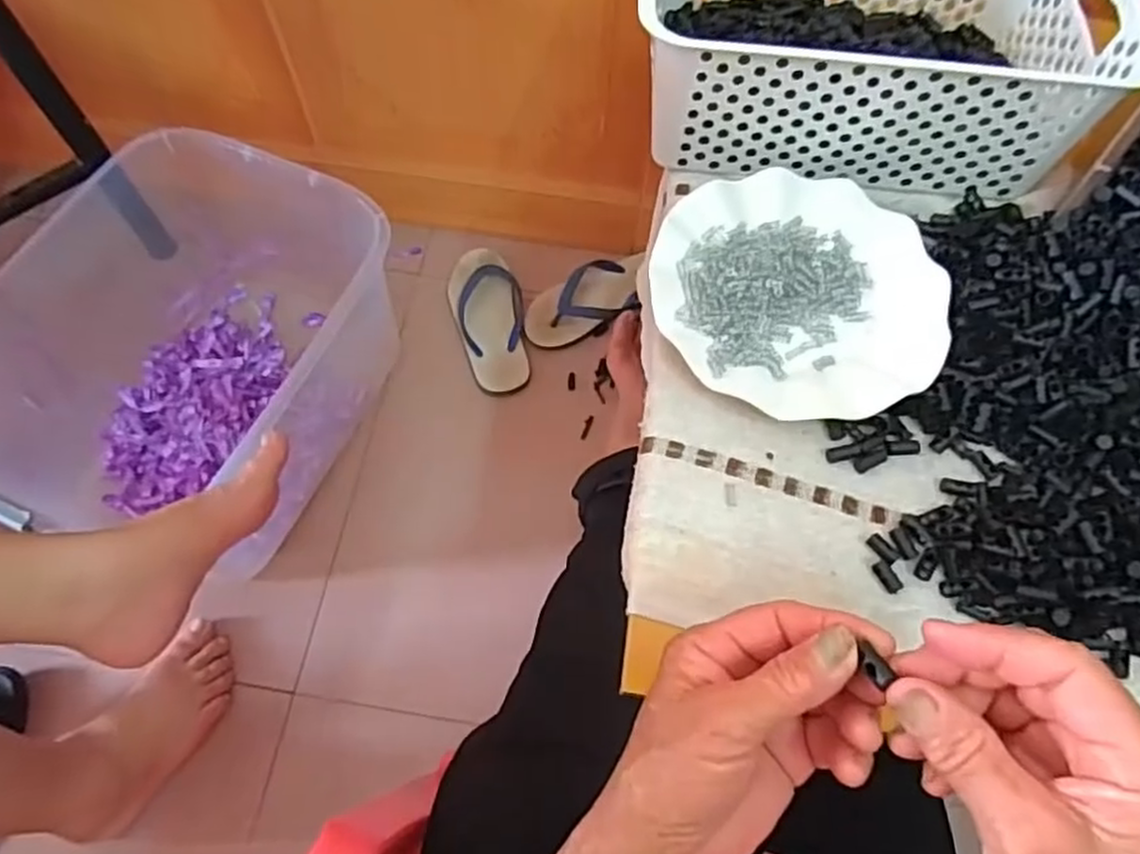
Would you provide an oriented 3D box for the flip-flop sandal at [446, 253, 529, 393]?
[{"bbox_3d":[-0.114,-0.161,1.048,0.101,0.034,0.229,-17,68,-9],"label":"flip-flop sandal"}]

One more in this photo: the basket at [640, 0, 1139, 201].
[{"bbox_3d":[0.203,-0.283,0.513,0.304,0.102,0.201,6,66,0],"label":"basket"}]

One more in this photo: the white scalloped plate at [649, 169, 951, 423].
[{"bbox_3d":[0.147,-0.090,0.470,0.179,0.016,0.177,1,66,-2],"label":"white scalloped plate"}]

